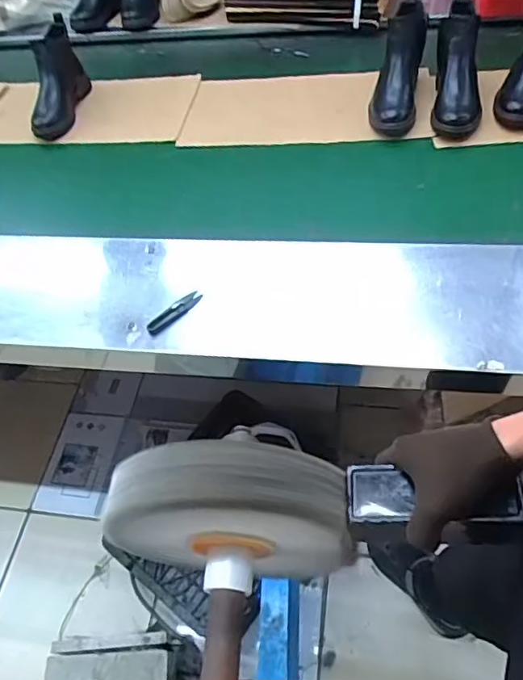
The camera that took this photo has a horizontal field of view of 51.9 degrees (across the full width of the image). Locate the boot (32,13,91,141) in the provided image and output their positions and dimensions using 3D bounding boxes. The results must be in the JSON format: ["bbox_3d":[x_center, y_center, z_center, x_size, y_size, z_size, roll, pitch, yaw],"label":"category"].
[{"bbox_3d":[-0.429,-0.551,1.157,0.077,0.117,0.246,7,90,10],"label":"boot"}]

